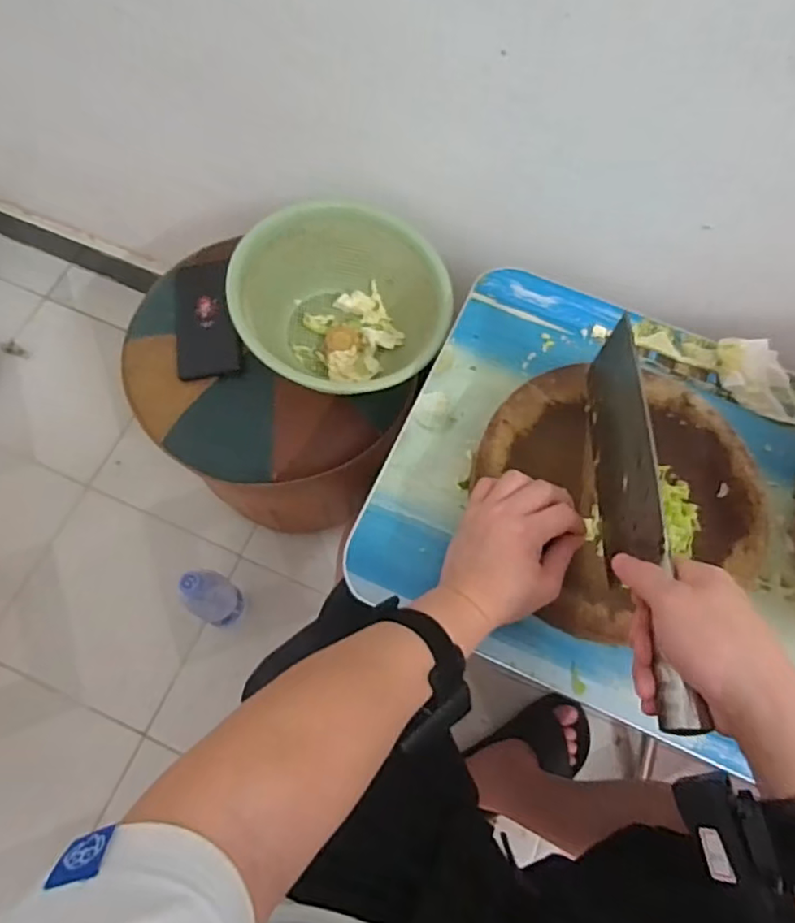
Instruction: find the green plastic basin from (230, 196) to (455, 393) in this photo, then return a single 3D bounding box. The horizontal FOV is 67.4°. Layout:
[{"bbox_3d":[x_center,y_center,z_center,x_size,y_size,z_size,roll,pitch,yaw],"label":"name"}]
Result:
[{"bbox_3d":[-0.060,-0.180,0.675,0.224,0.110,0.228,1,69,-2],"label":"green plastic basin"}]

